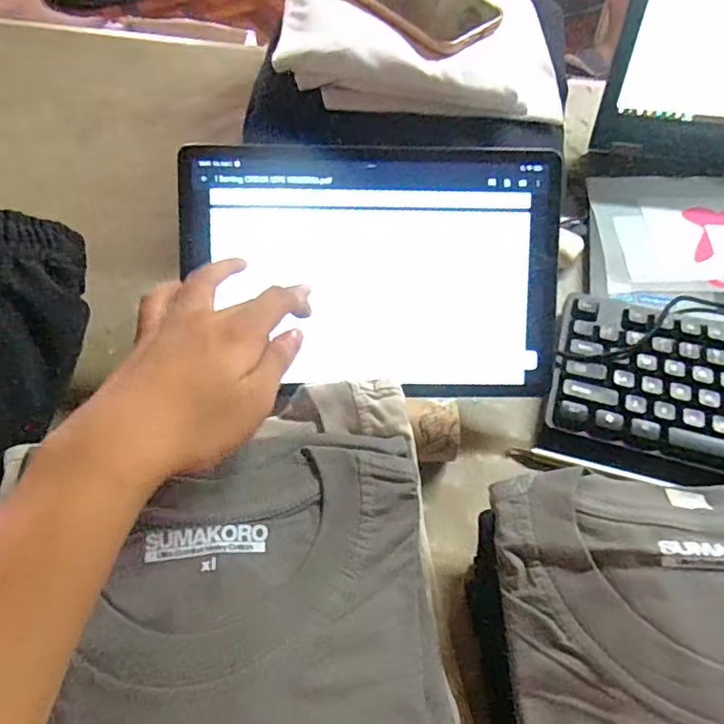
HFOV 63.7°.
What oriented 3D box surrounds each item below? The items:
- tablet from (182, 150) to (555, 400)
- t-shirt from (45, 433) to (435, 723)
[{"bbox_3d":[0.006,-0.060,0.397,0.247,0.011,0.165,0,99,-1],"label":"tablet"},{"bbox_3d":[-0.062,0.158,0.276,0.188,0.038,0.259,-1,55,0],"label":"t-shirt"}]

